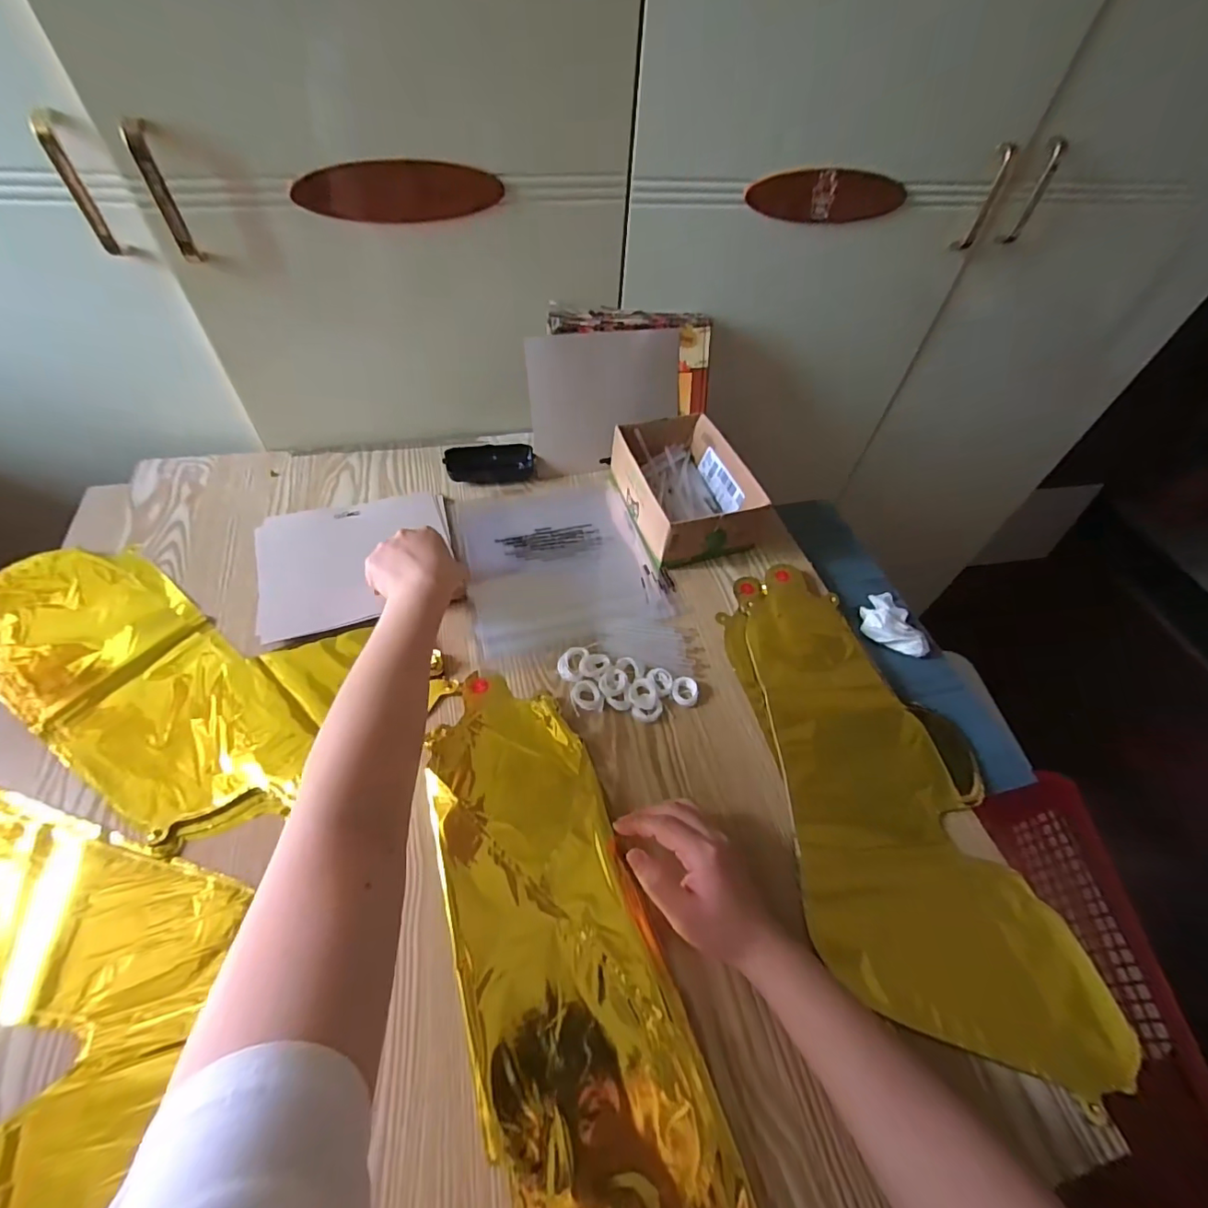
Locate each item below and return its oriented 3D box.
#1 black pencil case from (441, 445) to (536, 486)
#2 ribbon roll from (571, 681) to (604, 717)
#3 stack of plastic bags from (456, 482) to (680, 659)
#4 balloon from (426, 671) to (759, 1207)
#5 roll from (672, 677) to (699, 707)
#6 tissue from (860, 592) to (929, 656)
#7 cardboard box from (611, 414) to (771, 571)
[{"bbox_3d":[-0.147,-0.184,0.684,0.110,0.026,0.052,-11,55,-13],"label":"black pencil case"},{"bbox_3d":[-0.016,0.086,0.486,0.028,0.007,0.032,-7,54,-10],"label":"ribbon roll"},{"bbox_3d":[-0.051,-0.053,0.595,0.204,0.009,0.233,-12,55,-13],"label":"stack of plastic bags"},{"bbox_3d":[-0.036,0.240,0.375,0.135,0.011,0.422,-17,56,-17],"label":"balloon"},{"bbox_3d":[0.077,0.082,0.495,0.025,0.007,0.026,2,53,-3],"label":"roll"},{"bbox_3d":[0.312,0.018,0.577,0.058,0.029,0.086,-1,53,-6],"label":"tissue"},{"bbox_3d":[0.092,-0.144,0.632,0.136,0.069,0.190,-16,56,-16],"label":"cardboard box"}]

